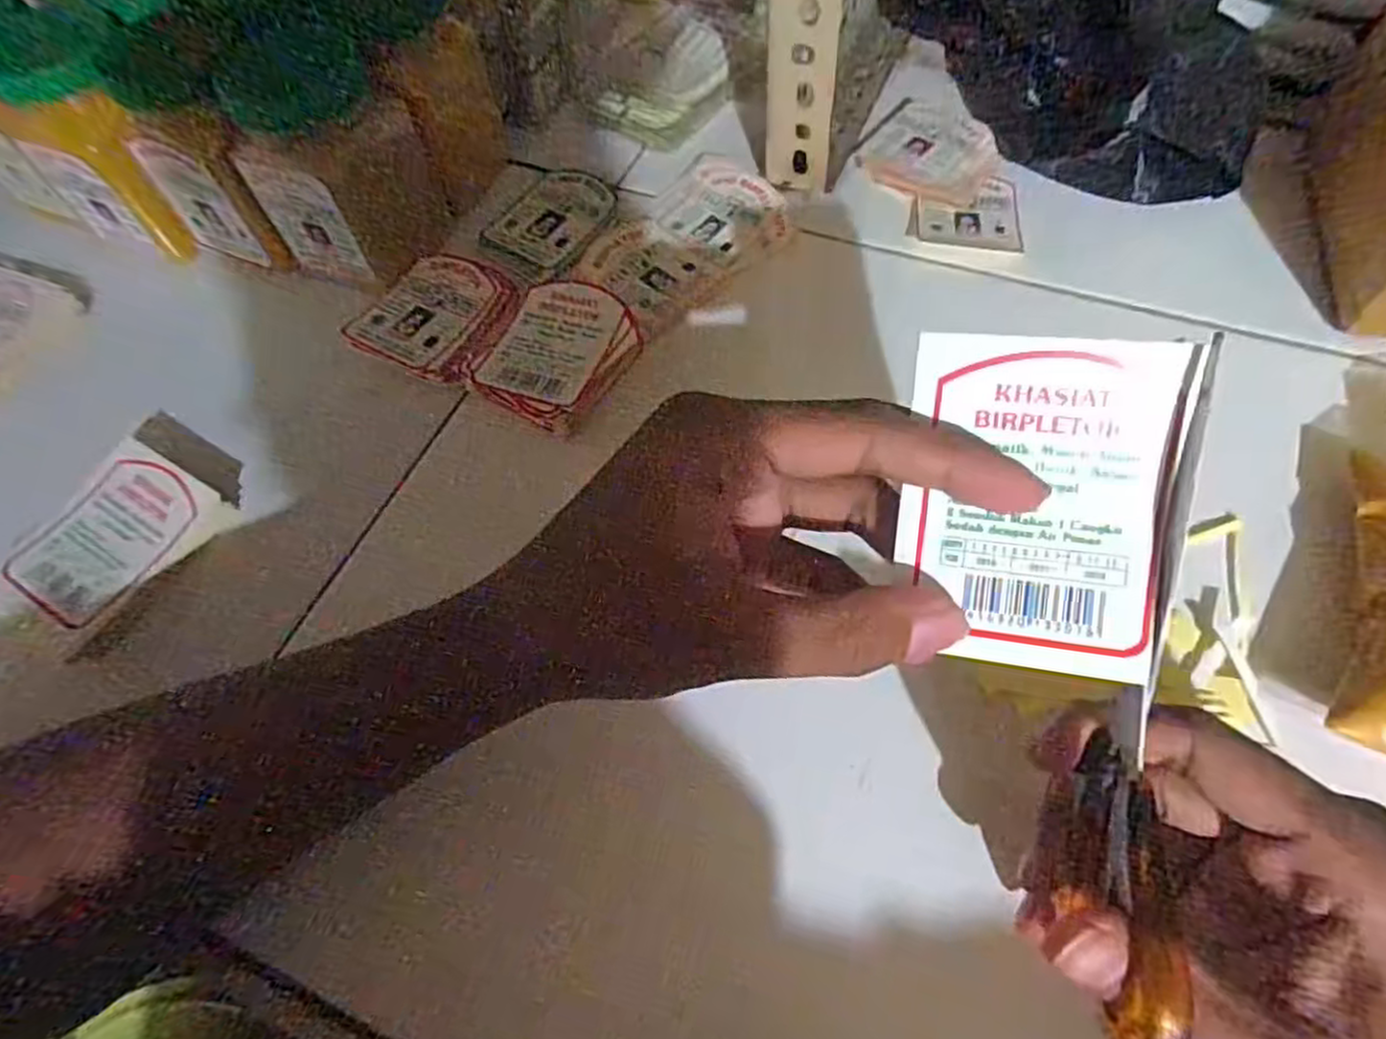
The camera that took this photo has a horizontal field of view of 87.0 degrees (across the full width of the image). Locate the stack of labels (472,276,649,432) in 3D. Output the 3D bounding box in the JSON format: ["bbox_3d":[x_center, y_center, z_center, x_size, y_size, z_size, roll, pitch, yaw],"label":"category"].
[{"bbox_3d":[-0.063,-0.077,0.347,0.067,0.019,0.077,26,66,17],"label":"stack of labels"}]

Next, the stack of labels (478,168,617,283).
[{"bbox_3d":[-0.078,-0.165,0.405,0.052,0.009,0.088,25,65,17],"label":"stack of labels"}]

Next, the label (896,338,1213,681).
[{"bbox_3d":[0.086,-0.003,0.180,0.064,0.006,0.080,6,98,15],"label":"label"}]

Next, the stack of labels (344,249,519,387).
[{"bbox_3d":[-0.128,-0.103,0.368,0.070,0.009,0.075,19,64,14],"label":"stack of labels"}]

